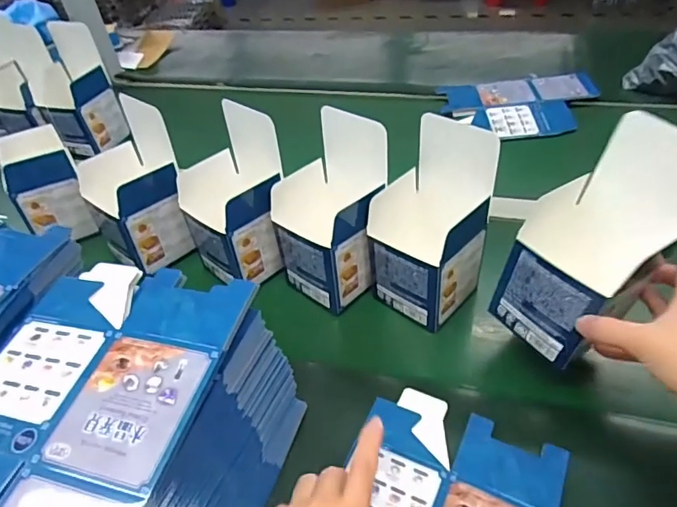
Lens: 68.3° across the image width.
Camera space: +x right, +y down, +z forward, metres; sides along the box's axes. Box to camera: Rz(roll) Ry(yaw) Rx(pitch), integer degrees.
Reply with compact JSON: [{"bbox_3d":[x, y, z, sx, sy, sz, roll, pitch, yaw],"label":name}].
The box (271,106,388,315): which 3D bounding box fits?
[{"bbox_3d":[-0.009,-0.044,0.510,0.098,0.172,0.102,-37,51,-27],"label":"box"}]

